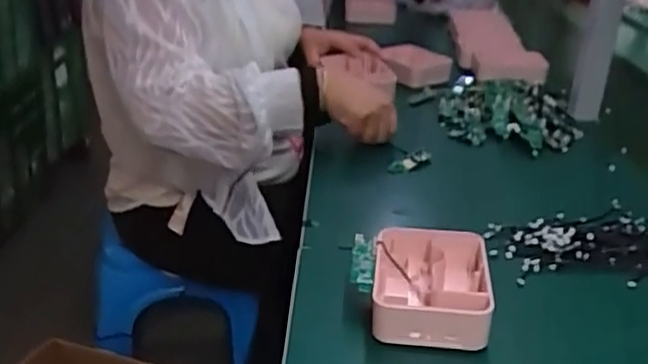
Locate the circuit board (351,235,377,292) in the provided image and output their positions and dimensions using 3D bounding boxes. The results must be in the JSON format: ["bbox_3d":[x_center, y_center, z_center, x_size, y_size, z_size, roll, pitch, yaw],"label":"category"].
[{"bbox_3d":[0.037,0.074,0.619,0.022,0.013,0.059,2,49,3],"label":"circuit board"}]

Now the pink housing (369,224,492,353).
[{"bbox_3d":[0.096,0.094,0.608,0.102,0.046,0.133,6,26,4],"label":"pink housing"}]

